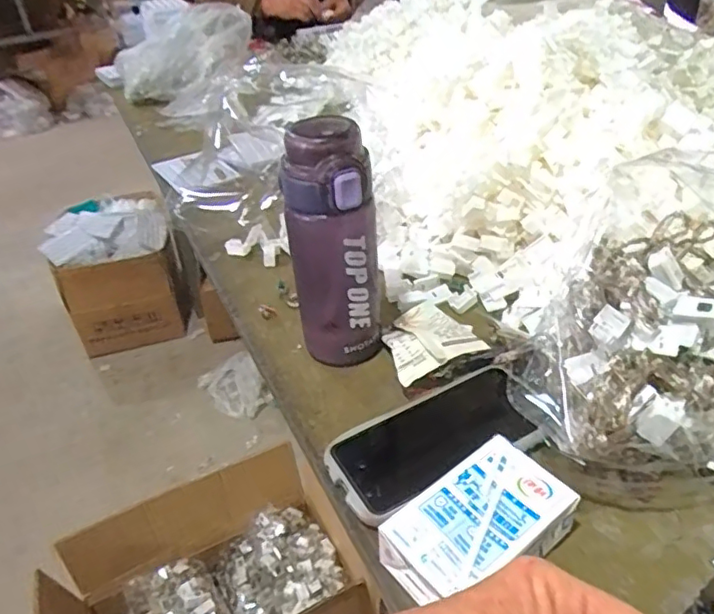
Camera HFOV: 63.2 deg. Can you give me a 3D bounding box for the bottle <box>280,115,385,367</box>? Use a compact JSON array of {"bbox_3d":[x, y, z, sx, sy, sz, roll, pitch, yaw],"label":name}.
[{"bbox_3d":[-0.017,-0.041,0.467,0.067,0.201,0.060,-8,37,-4],"label":"bottle"}]

